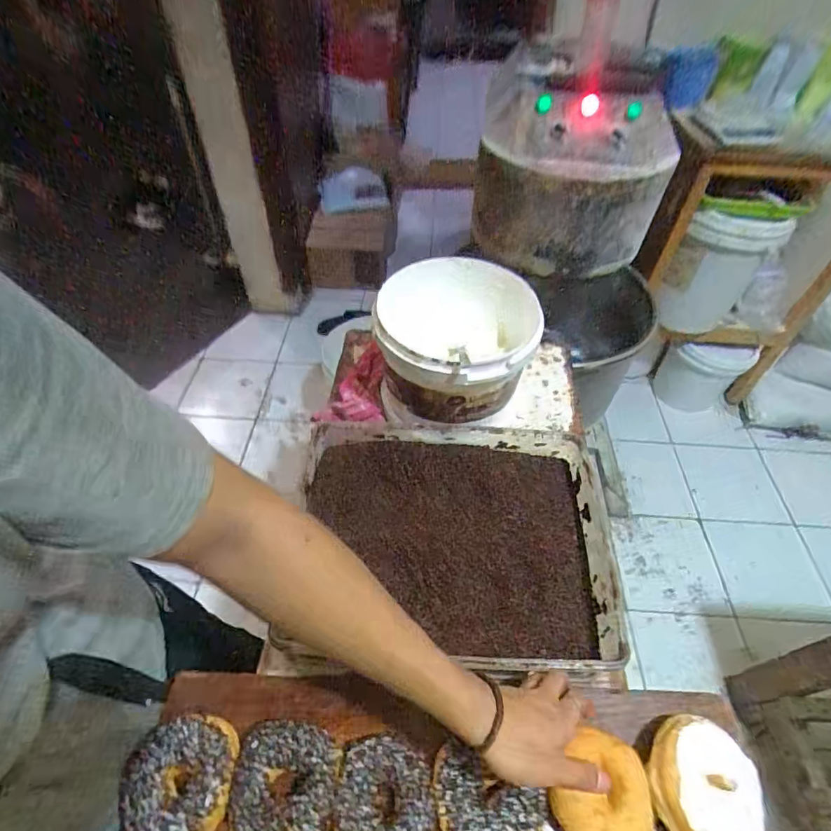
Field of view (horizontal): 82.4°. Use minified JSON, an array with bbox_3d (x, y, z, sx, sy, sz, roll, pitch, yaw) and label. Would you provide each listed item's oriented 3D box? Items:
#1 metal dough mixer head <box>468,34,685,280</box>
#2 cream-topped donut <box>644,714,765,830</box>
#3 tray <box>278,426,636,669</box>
[{"bbox_3d":[0.328,-0.543,1.041,0.362,0.296,0.384,5,50,2],"label":"metal dough mixer head"},{"bbox_3d":[0.258,0.336,0.430,0.098,0.044,0.098,1,50,-2],"label":"cream-topped donut"},{"bbox_3d":[0.041,0.146,0.561,0.375,0.051,0.297,6,50,3],"label":"tray"}]

